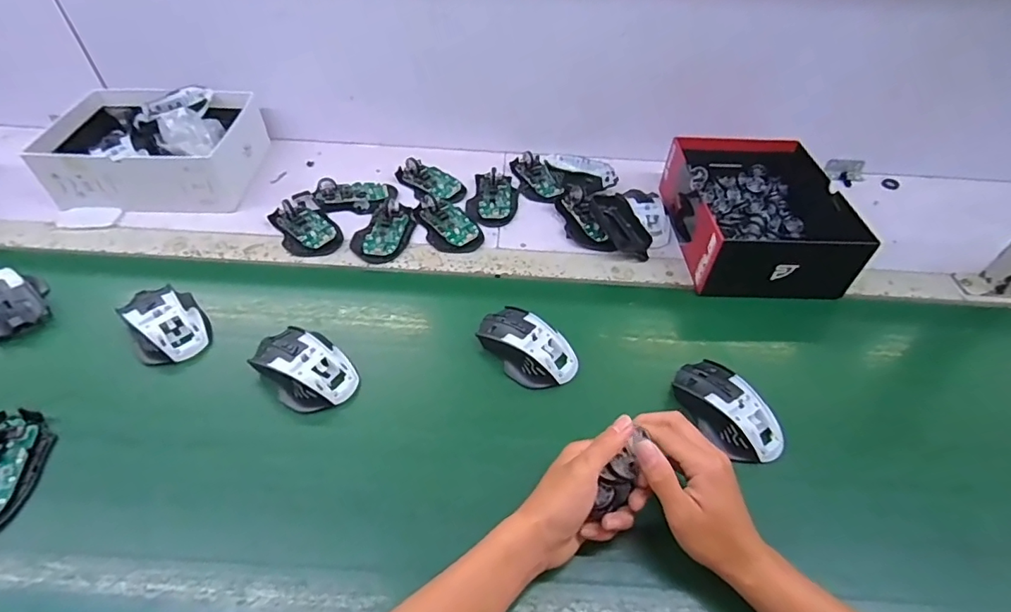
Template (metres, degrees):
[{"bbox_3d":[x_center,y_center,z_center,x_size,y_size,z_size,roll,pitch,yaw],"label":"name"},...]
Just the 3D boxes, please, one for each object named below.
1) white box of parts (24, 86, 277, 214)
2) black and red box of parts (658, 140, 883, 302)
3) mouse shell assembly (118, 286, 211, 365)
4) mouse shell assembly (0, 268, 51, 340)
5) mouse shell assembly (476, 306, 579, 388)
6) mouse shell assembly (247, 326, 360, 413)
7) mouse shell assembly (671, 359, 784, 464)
[{"bbox_3d":[-0.503,-0.237,0.733,0.249,0.099,0.199,0,48,-3],"label":"white box of parts"},{"bbox_3d":[0.332,-0.124,0.696,0.190,0.101,0.256,0,48,-3],"label":"black and red box of parts"},{"bbox_3d":[-0.370,0.017,0.554,0.071,0.034,0.095,-29,55,-26],"label":"mouse shell assembly"},{"bbox_3d":[-0.556,-0.002,0.561,0.068,0.037,0.084,-26,54,-24],"label":"mouse shell assembly"},{"bbox_3d":[0.021,0.041,0.549,0.114,0.031,0.067,35,55,26],"label":"mouse shell assembly"},{"bbox_3d":[-0.208,0.062,0.521,0.108,0.034,0.070,27,52,21],"label":"mouse shell assembly"},{"bbox_3d":[0.221,0.101,0.505,0.057,0.037,0.113,-21,52,-20],"label":"mouse shell assembly"}]

